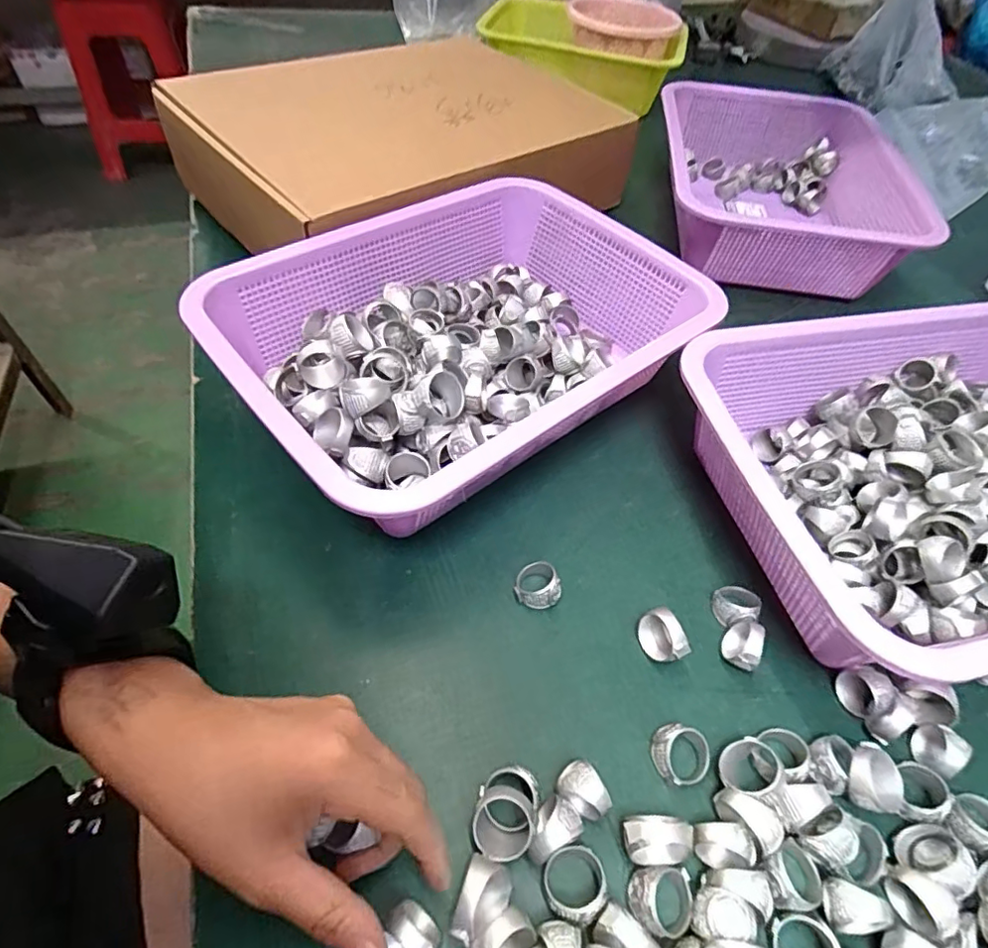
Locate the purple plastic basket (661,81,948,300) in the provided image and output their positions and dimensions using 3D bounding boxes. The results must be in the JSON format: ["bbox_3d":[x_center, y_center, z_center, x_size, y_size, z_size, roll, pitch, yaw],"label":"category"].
[{"bbox_3d":[0.282,-0.295,0.588,0.222,0.079,0.294,9,52,2],"label":"purple plastic basket"}]

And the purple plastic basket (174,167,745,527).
[{"bbox_3d":[-0.015,-0.093,0.397,0.304,0.081,0.223,-32,61,-26],"label":"purple plastic basket"}]

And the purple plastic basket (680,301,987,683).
[{"bbox_3d":[0.284,0.001,0.353,0.293,0.077,0.222,-8,53,-11],"label":"purple plastic basket"}]

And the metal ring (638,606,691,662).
[{"bbox_3d":[0.089,0.088,0.306,0.017,0.022,0.027,-10,54,-12],"label":"metal ring"}]

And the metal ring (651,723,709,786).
[{"bbox_3d":[0.089,0.133,0.275,0.027,0.012,0.026,-5,79,-5],"label":"metal ring"}]

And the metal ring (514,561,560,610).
[{"bbox_3d":[0.024,0.062,0.325,0.024,0.016,0.024,2,52,-3],"label":"metal ring"}]

